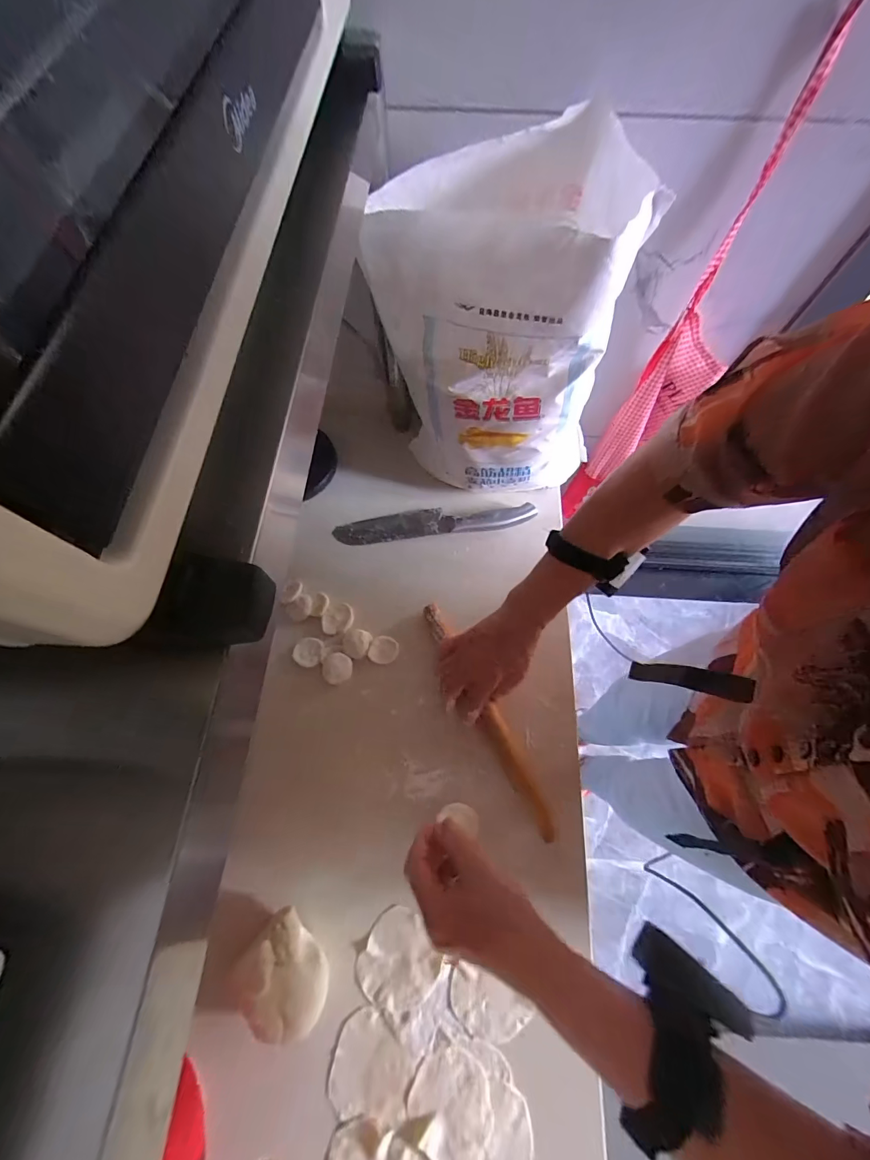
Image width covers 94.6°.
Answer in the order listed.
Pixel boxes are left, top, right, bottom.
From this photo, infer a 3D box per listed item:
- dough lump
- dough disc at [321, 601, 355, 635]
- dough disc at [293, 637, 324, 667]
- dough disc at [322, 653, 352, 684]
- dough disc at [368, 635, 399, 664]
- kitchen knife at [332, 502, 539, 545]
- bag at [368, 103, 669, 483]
[{"bbox_3d":[-0.145,0.379,0.386,0.061,0.063,0.087,-36,72,-14],"label":"dough lump"},{"bbox_3d":[-0.131,0.050,0.540,0.043,0.010,0.040,0,68,1],"label":"dough disc"},{"bbox_3d":[-0.167,0.094,0.526,0.038,0.007,0.038,0,68,1],"label":"dough disc"},{"bbox_3d":[-0.125,0.113,0.516,0.037,0.006,0.038,6,68,4],"label":"dough disc"},{"bbox_3d":[-0.067,0.091,0.526,0.036,0.011,0.035,0,68,1],"label":"dough disc"},{"bbox_3d":[-0.001,-0.089,0.600,0.294,0.012,0.045,-6,68,-1],"label":"kitchen knife"},{"bbox_3d":[0.082,-0.269,0.485,0.237,0.355,0.192,16,68,6],"label":"bag"}]

